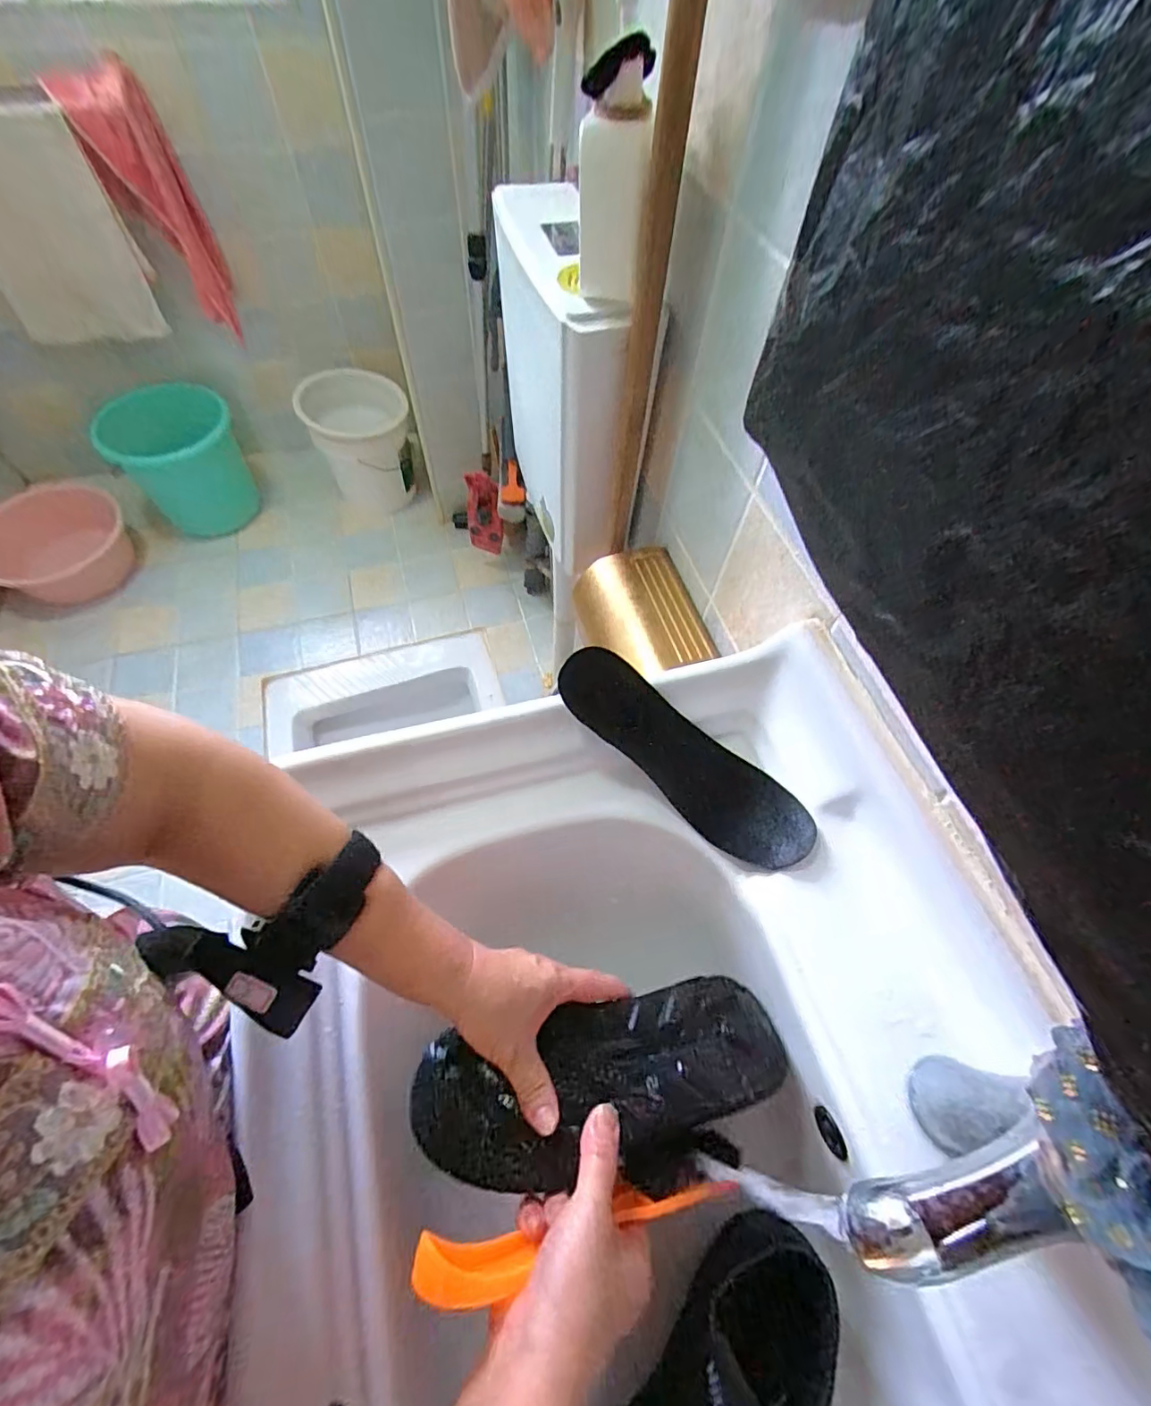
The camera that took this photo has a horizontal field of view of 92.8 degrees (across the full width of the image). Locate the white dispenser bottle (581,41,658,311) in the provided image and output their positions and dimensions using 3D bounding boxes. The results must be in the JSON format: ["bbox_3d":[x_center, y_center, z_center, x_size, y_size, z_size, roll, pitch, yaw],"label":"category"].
[{"bbox_3d":[0.035,-0.490,0.512,0.063,0.160,0.089,4,63,0],"label":"white dispenser bottle"}]

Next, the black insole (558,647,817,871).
[{"bbox_3d":[0.084,0.041,0.438,0.222,0.047,0.072,40,68,1],"label":"black insole"}]

